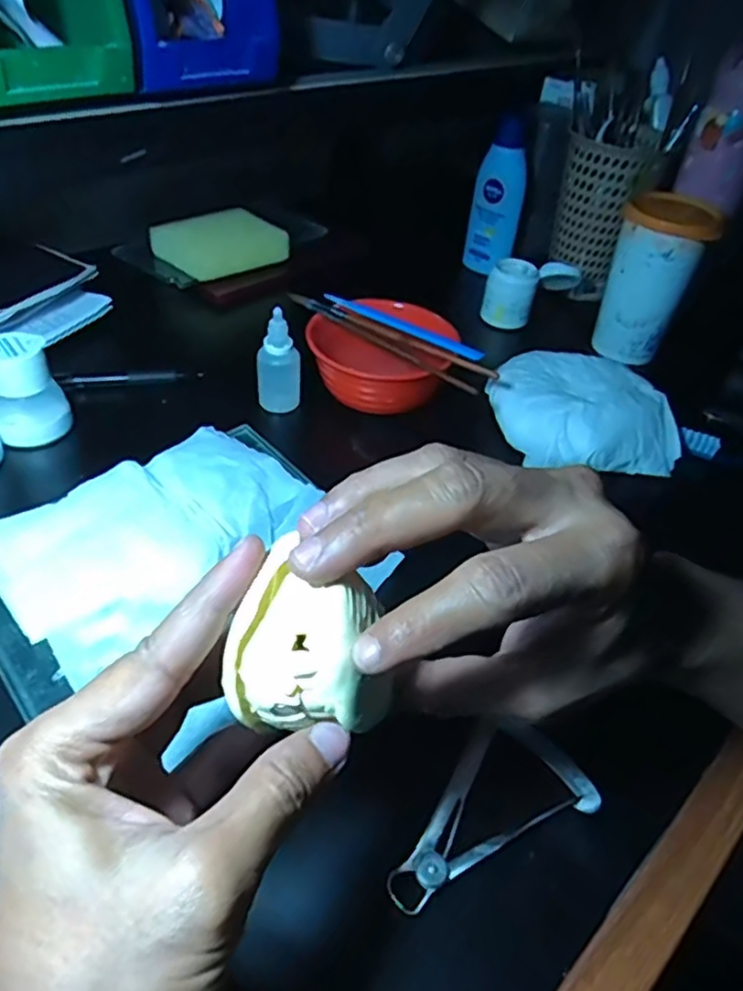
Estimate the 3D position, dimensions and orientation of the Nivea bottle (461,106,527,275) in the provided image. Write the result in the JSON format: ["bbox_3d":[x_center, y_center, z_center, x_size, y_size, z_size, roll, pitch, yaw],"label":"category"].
[{"bbox_3d":[0.129,-0.299,0.671,0.053,0.149,0.034,35,50,26],"label":"Nivea bottle"}]

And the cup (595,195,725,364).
[{"bbox_3d":[0.234,-0.181,0.569,0.067,0.122,0.061,4,43,-4],"label":"cup"}]

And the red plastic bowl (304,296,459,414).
[{"bbox_3d":[0.005,-0.104,0.505,0.107,0.047,0.090,10,43,3],"label":"red plastic bowl"}]

